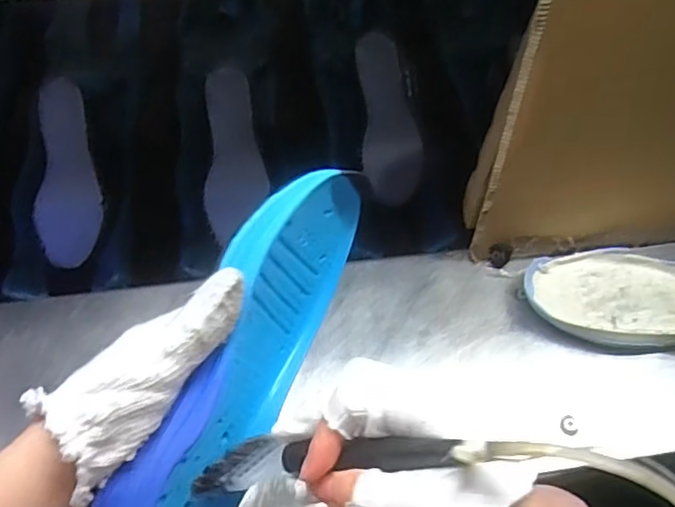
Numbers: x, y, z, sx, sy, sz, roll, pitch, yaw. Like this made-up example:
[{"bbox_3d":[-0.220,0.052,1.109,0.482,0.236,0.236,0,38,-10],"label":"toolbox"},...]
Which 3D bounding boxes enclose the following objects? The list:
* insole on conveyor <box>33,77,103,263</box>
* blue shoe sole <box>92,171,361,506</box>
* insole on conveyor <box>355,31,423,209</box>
[{"bbox_3d":[-0.306,-0.094,0.683,0.069,0.020,0.212,0,87,-6],"label":"insole on conveyor"},{"bbox_3d":[-0.052,0.061,0.335,0.047,0.090,0.236,21,69,14],"label":"blue shoe sole"},{"bbox_3d":[0.063,-0.171,0.743,0.071,0.027,0.219,-6,80,-4],"label":"insole on conveyor"}]

